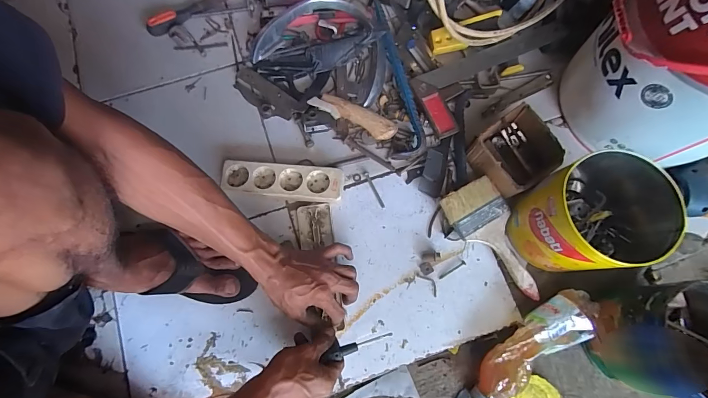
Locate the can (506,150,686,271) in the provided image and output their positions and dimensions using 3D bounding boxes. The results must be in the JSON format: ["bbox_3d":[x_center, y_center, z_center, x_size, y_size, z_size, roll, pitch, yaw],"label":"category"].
[{"bbox_3d":[0.344,0.025,0.507,0.182,0.152,0.150,-33,77,-9],"label":"can"}]

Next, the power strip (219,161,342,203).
[{"bbox_3d":[-0.119,-0.028,0.583,0.198,0.033,0.055,4,74,1],"label":"power strip"}]

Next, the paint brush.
[{"bbox_3d":[0.221,0.068,0.554,0.090,0.038,0.193,-27,76,-8],"label":"paint brush"}]

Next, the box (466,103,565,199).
[{"bbox_3d":[0.260,-0.069,0.570,0.117,0.072,0.108,-36,78,-10],"label":"box"}]

